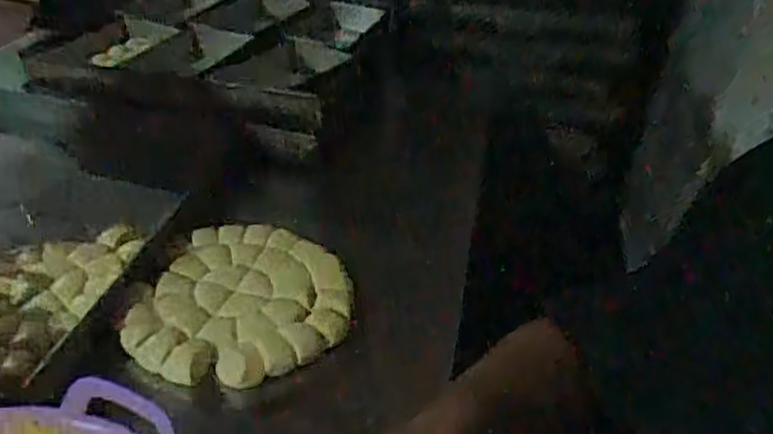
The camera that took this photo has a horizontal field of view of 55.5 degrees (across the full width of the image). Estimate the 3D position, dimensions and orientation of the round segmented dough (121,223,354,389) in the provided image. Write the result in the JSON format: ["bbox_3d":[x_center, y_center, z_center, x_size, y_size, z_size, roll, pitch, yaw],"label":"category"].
[{"bbox_3d":[-0.140,0.088,0.769,0.199,0.040,0.208,3,33,-2],"label":"round segmented dough"}]

